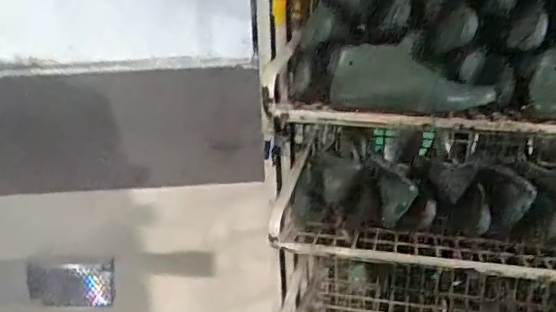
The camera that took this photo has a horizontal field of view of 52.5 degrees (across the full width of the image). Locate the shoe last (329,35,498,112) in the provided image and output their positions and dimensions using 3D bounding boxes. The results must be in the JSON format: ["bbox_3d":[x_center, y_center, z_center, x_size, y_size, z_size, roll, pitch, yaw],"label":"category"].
[{"bbox_3d":[0.189,-0.117,0.827,0.216,0.104,0.067,12,24,-5],"label":"shoe last"}]

